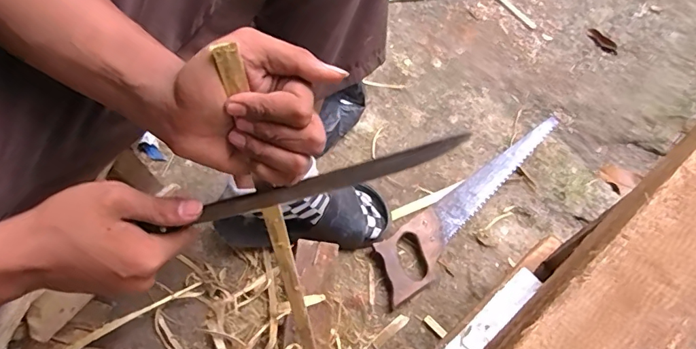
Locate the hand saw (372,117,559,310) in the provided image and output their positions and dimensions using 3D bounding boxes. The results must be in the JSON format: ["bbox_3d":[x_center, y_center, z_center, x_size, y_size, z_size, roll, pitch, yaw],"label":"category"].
[{"bbox_3d":[0.217,0.044,0.759,0.429,0.029,0.092,-35,68,-15],"label":"hand saw"}]

